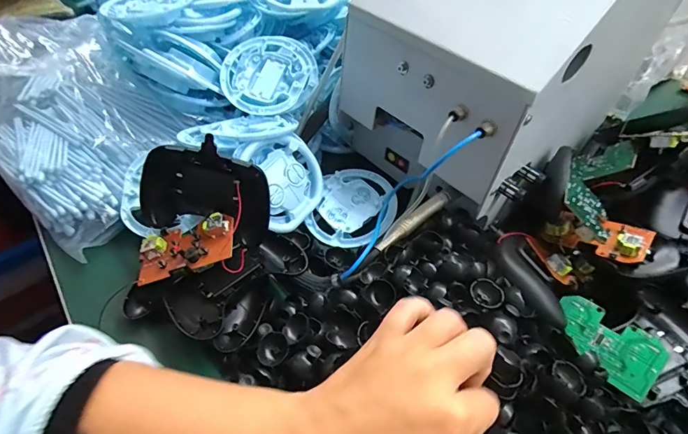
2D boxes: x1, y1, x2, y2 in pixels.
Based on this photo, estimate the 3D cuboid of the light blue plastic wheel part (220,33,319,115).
[{"bbox_3d":[-0.089,-0.169,0.481,0.111,0.024,0.106,-14,74,-7],"label":"light blue plastic wheel part"}]

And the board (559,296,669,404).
[{"bbox_3d":[0.232,0.112,0.358,0.086,0.004,0.055,32,77,38],"label":"board"}]

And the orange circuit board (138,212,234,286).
[{"bbox_3d":[-0.146,0.026,0.370,0.089,0.017,0.053,-15,56,7],"label":"orange circuit board"}]

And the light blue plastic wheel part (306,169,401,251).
[{"bbox_3d":[0.014,-0.010,0.457,0.091,0.018,0.105,11,59,19],"label":"light blue plastic wheel part"}]

